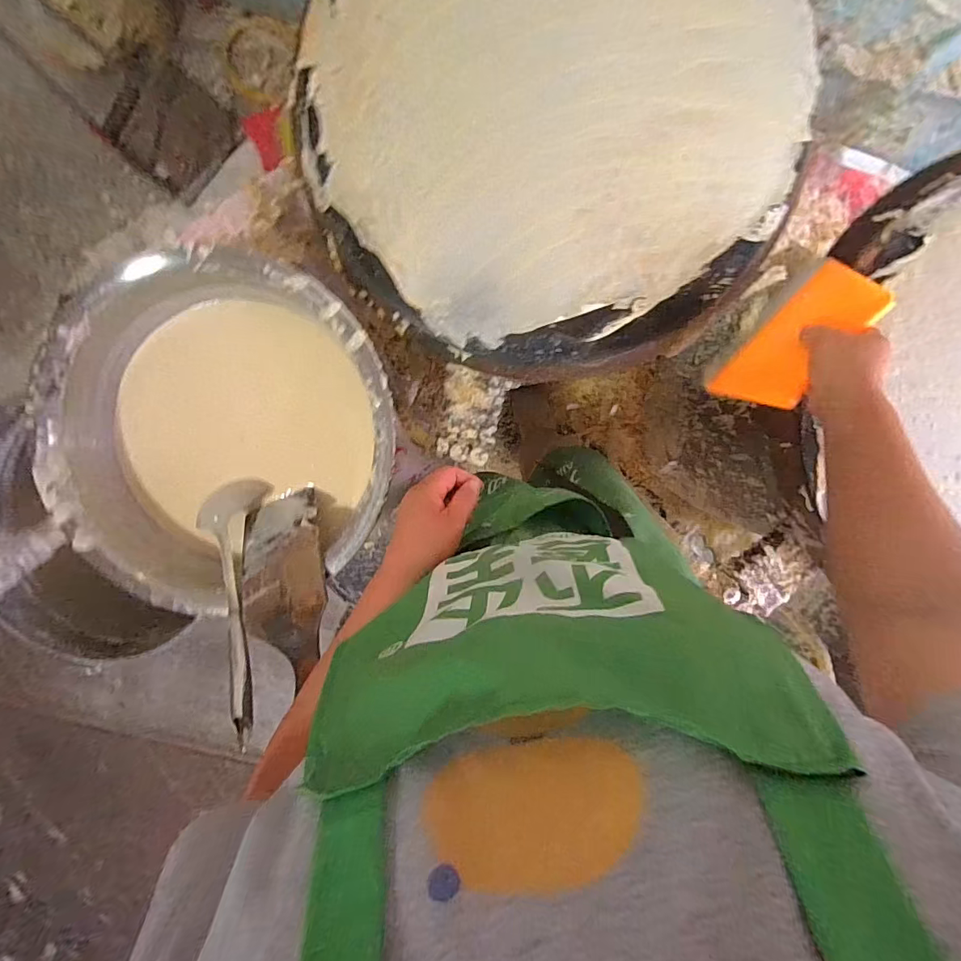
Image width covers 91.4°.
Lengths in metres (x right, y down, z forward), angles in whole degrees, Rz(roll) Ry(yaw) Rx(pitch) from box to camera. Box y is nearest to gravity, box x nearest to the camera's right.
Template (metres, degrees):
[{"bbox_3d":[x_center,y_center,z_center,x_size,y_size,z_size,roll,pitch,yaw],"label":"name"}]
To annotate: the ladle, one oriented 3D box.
[{"bbox_3d":[-0.330,0.146,0.628,0.089,0.058,0.334,-17,67,4],"label":"ladle"}]

